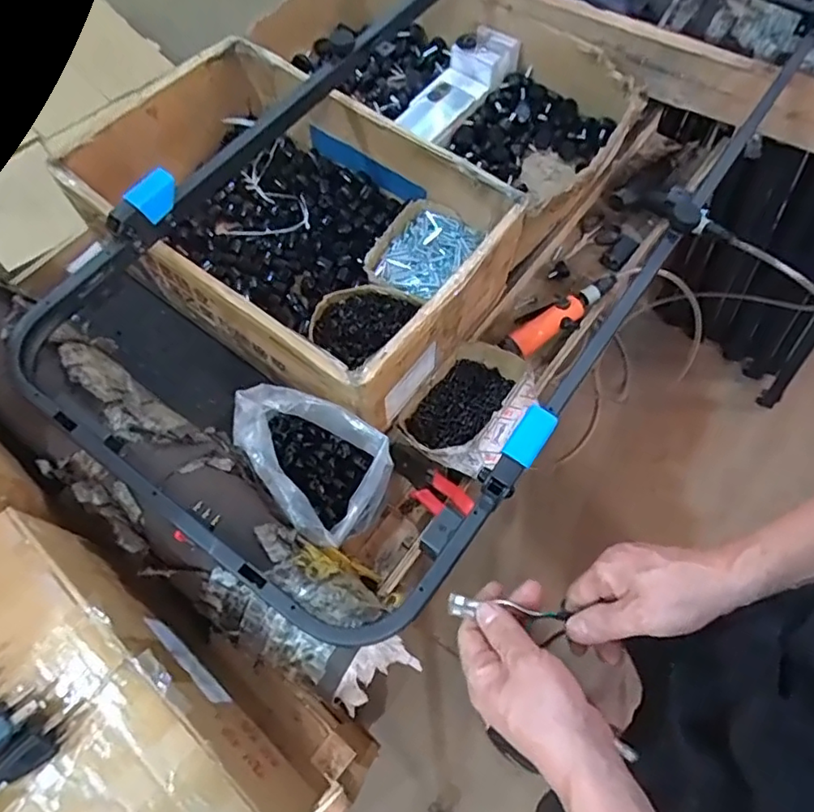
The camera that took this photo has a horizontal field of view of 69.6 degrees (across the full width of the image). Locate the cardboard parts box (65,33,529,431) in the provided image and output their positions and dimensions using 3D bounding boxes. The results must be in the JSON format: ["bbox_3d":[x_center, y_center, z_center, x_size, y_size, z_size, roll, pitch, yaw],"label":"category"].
[{"bbox_3d":[-0.154,-0.254,0.799,0.540,0.152,0.369,33,70,14],"label":"cardboard parts box"}]

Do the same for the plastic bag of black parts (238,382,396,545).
[{"bbox_3d":[-0.108,0.066,0.666,0.174,0.118,0.124,38,71,15],"label":"plastic bag of black parts"}]

